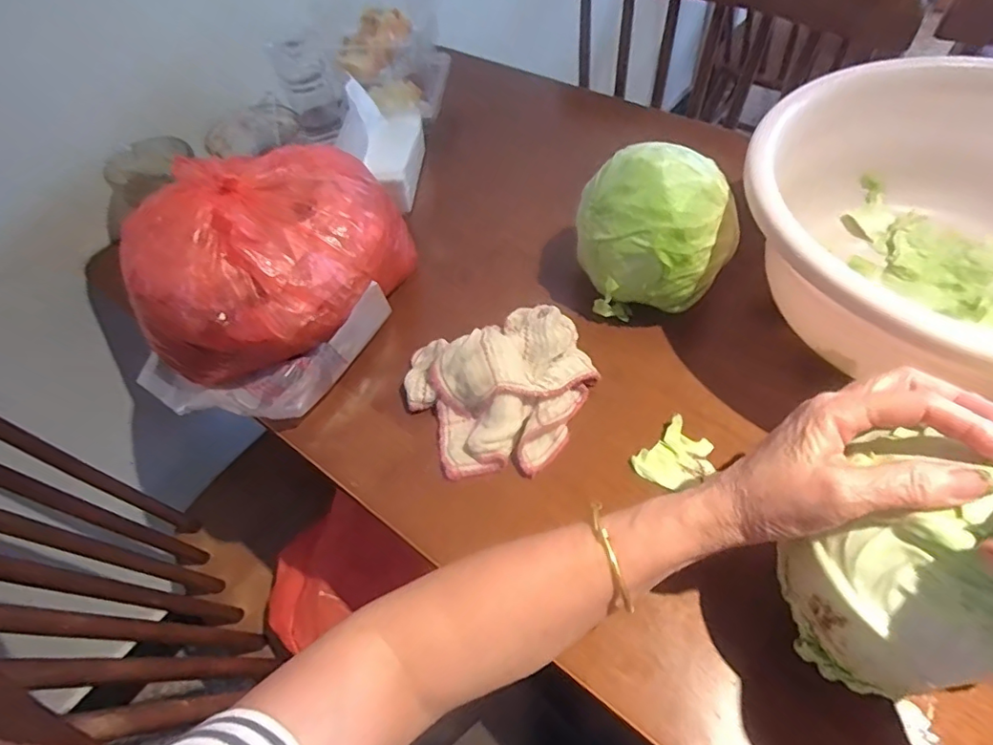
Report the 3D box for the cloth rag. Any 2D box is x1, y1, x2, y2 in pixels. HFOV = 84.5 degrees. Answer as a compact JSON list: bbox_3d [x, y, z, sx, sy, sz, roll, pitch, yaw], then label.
[{"bbox_3d":[0.006,0.009,0.433,0.142,0.041,0.129,-19,56,-8],"label":"cloth rag"}]

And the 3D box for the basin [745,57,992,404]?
[{"bbox_3d":[0.359,-0.095,0.424,0.322,0.131,0.268,28,63,22],"label":"basin"}]

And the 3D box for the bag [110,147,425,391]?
[{"bbox_3d":[-0.191,-0.099,0.466,0.179,0.131,0.191,8,57,11],"label":"bag"}]

